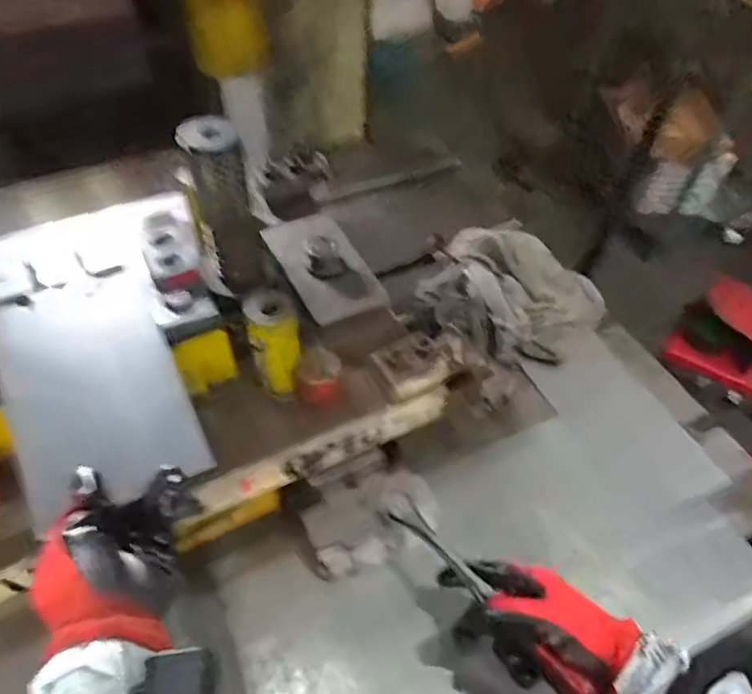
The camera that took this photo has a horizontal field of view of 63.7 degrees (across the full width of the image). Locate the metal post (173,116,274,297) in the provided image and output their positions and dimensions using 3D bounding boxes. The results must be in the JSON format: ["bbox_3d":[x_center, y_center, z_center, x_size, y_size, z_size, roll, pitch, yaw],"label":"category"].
[{"bbox_3d":[-0.128,-0.115,0.531,0.050,0.155,0.037,-6,50,-7],"label":"metal post"}]

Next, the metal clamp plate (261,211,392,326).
[{"bbox_3d":[-0.056,-0.095,0.633,0.079,0.031,0.163,-21,53,-18],"label":"metal clamp plate"}]

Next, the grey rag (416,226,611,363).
[{"bbox_3d":[0.169,-0.080,0.786,0.222,0.075,0.168,36,57,26],"label":"grey rag"}]

